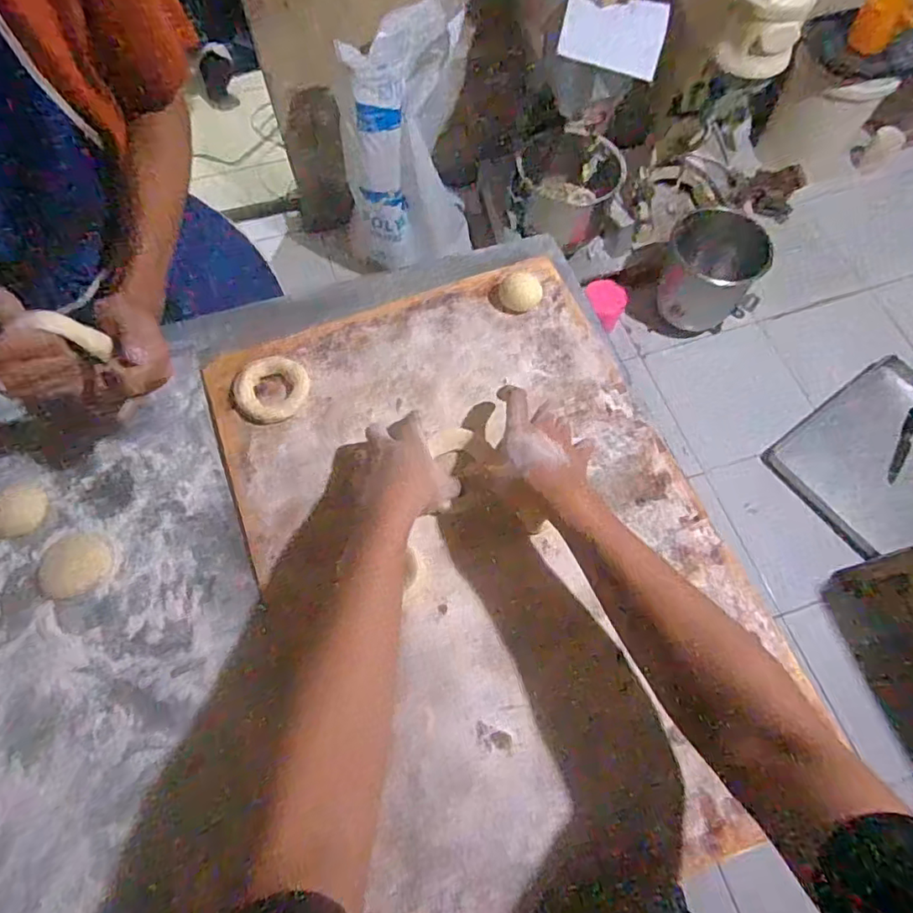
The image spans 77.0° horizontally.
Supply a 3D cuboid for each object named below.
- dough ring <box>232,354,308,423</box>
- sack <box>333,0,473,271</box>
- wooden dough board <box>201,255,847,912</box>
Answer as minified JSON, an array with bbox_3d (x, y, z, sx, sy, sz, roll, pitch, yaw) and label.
[{"bbox_3d":[-0.200,-0.073,0.623,0.078,0.014,0.073,0,66,0],"label":"dough ring"},{"bbox_3d":[-0.149,-0.846,1.627,0.369,0.591,0.296,-7,67,-3],"label":"sack"},{"bbox_3d":[0.028,0.080,0.565,0.432,0.018,0.594,-19,67,-8],"label":"wooden dough board"}]

